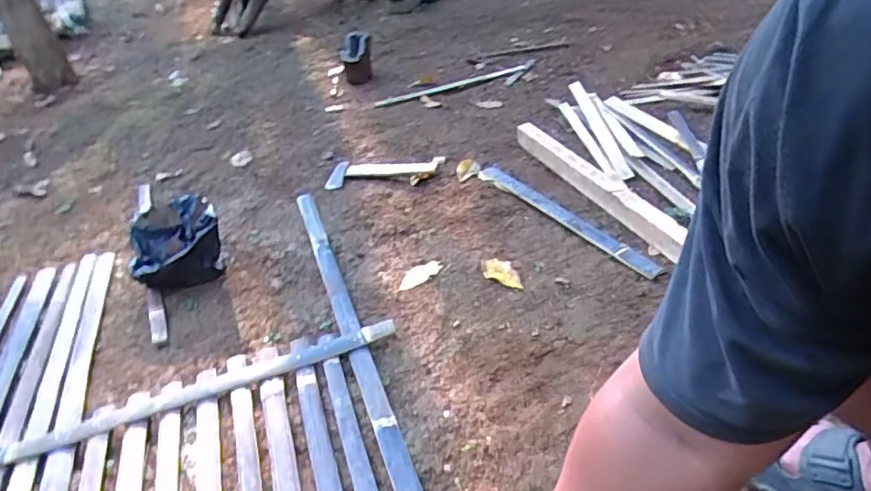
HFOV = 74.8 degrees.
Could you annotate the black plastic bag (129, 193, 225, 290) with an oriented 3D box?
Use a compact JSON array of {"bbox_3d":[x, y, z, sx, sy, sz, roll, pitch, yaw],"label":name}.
[{"bbox_3d":[-0.495,0.003,1.090,0.166,0.137,0.139,-19,36,-17],"label":"black plastic bag"}]

